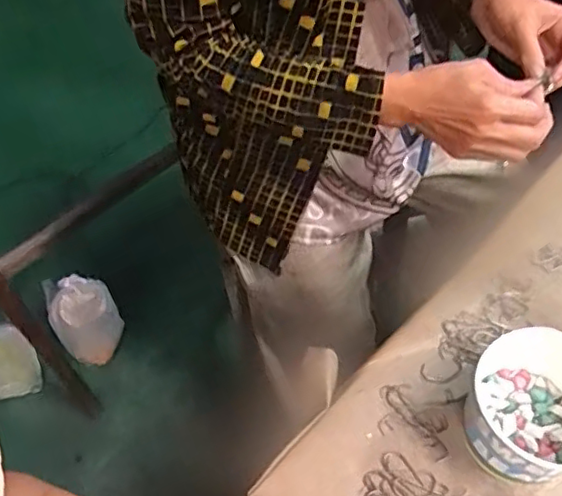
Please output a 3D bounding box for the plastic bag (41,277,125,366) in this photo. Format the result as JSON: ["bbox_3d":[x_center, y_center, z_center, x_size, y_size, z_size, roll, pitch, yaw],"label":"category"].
[{"bbox_3d":[-0.414,0.149,1.278,0.131,0.230,0.070,-29,36,-15],"label":"plastic bag"}]

